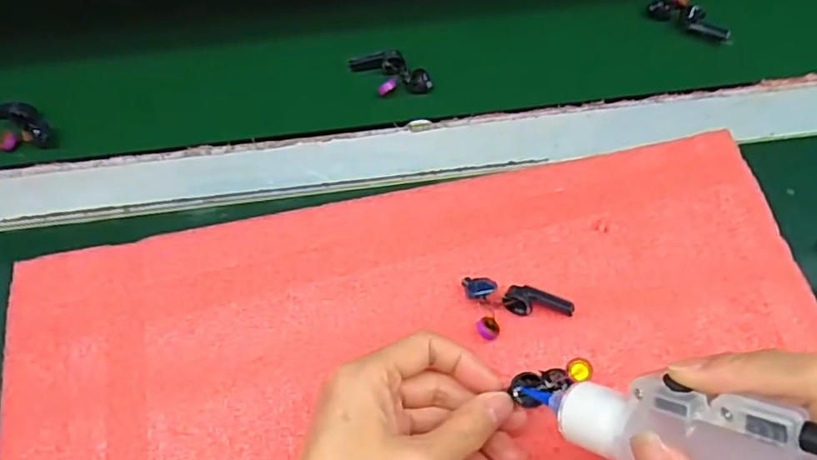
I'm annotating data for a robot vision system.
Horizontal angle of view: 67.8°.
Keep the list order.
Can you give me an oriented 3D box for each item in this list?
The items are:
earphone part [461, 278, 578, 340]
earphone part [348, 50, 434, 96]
[{"bbox_3d":[0.055,0.035,0.309,0.048,0.012,0.032,-13,65,-6],"label":"earphone part"},{"bbox_3d":[-0.011,-0.099,0.387,0.030,0.010,0.049,-37,70,-16],"label":"earphone part"}]

